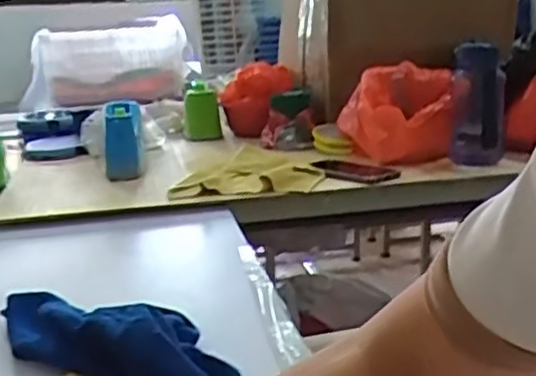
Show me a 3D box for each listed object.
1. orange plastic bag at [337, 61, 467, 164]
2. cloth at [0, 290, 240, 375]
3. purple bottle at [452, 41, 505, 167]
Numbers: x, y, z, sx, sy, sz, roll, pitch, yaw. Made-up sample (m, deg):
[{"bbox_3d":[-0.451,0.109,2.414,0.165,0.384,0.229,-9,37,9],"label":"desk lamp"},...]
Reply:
[{"bbox_3d":[0.221,-0.125,1.144,0.183,0.146,0.155,1,14,5],"label":"orange plastic bag"},{"bbox_3d":[-0.141,0.123,0.583,0.255,0.050,0.096,5,17,21],"label":"cloth"},{"bbox_3d":[0.328,-0.131,1.059,0.080,0.181,0.081,4,16,20],"label":"purple bottle"}]

